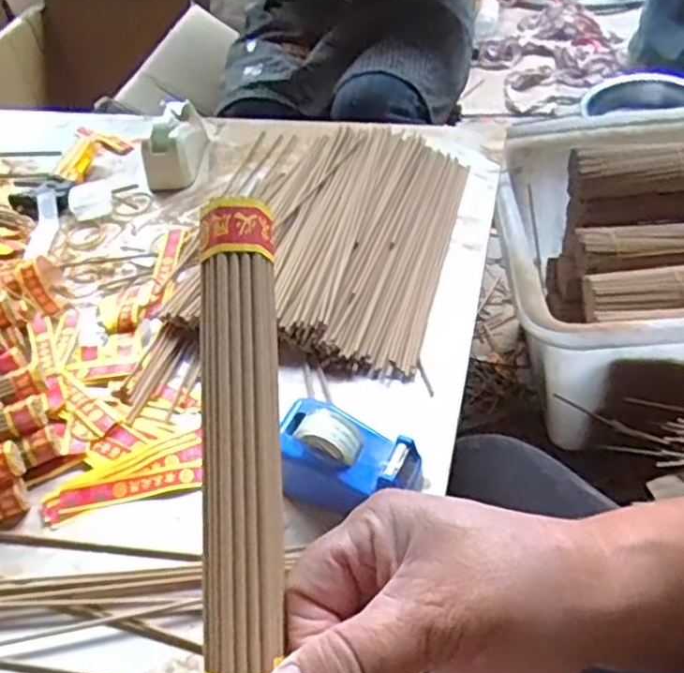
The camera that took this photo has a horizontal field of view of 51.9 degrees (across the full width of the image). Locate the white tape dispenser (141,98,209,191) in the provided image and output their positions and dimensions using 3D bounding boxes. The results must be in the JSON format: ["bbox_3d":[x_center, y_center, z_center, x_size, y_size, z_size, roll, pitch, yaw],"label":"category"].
[{"bbox_3d":[-0.196,-0.228,0.828,0.058,0.059,0.123,-4,45,4],"label":"white tape dispenser"}]

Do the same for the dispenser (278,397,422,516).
[{"bbox_3d":[0.003,0.085,0.484,0.097,0.057,0.058,17,50,23],"label":"dispenser"}]

